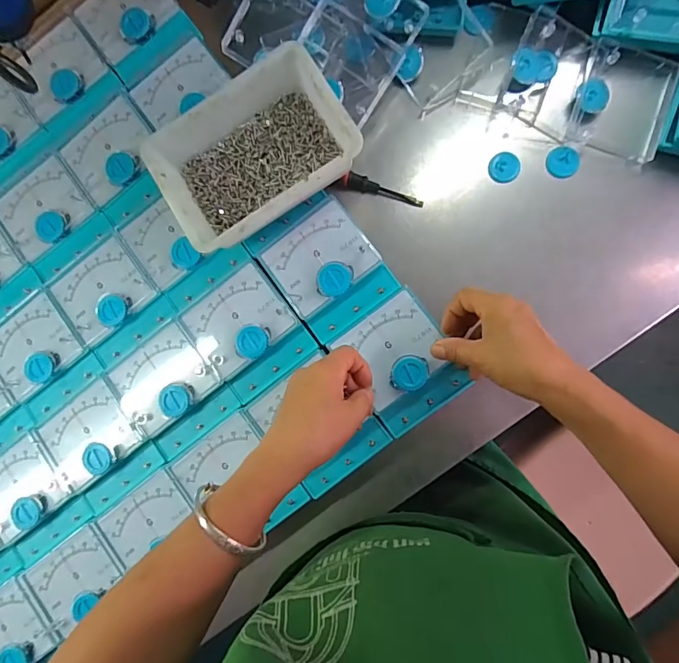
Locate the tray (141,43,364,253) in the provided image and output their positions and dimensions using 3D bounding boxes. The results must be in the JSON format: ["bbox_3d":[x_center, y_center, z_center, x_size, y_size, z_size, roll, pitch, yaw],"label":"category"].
[{"bbox_3d":[-0.076,-0.161,0.417,0.172,0.062,0.125,-31,86,4],"label":"tray"}]

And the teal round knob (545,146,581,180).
[{"bbox_3d":[0.225,-0.171,0.444,0.030,0.005,0.033,0,88,7],"label":"teal round knob"}]

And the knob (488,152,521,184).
[{"bbox_3d":[0.170,-0.169,0.454,0.030,0.011,0.031,0,88,7],"label":"knob"}]

